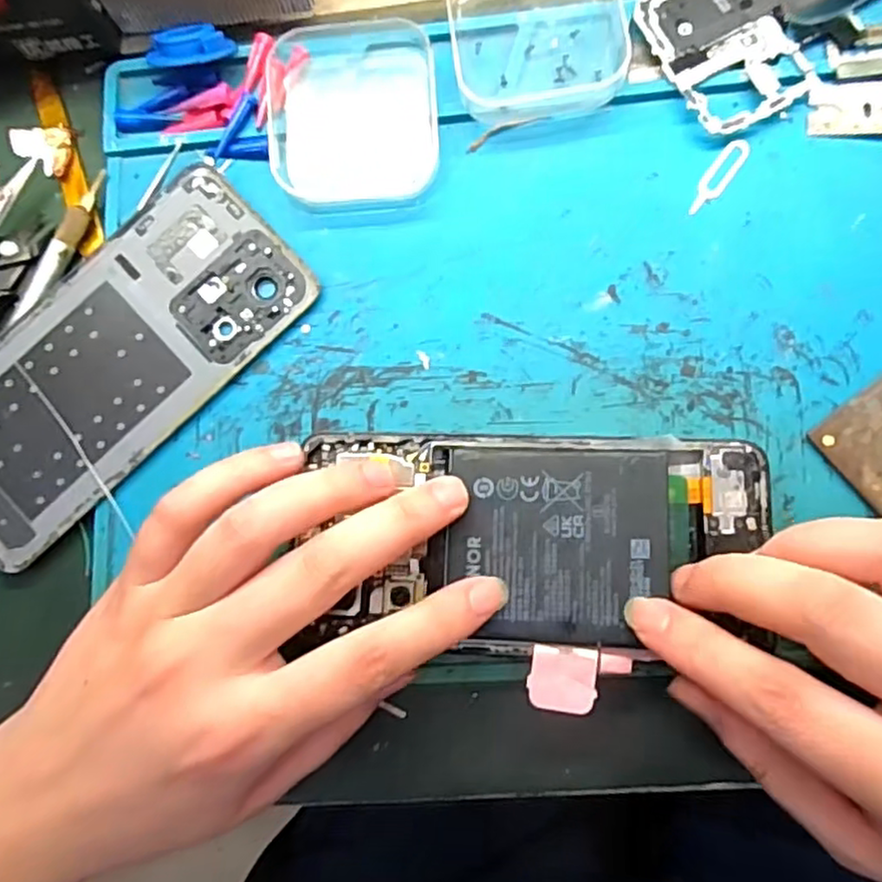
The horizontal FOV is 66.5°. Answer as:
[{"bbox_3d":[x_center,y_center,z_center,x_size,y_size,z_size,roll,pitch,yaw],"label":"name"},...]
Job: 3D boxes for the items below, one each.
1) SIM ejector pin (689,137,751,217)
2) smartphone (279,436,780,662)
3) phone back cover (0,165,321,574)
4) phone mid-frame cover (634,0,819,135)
[{"bbox_3d":[0.102,-0.097,0.245,0.009,0.004,0.034,35,86,9],"label":"SIM ejector pin"},{"bbox_3d":[0.031,0.034,0.226,0.151,0.011,0.071,0,83,6],"label":"smartphone"},{"bbox_3d":[-0.123,-0.028,0.253,0.158,0.012,0.070,-43,80,-1],"label":"phone back cover"},{"bbox_3d":[0.105,-0.148,0.249,0.045,0.005,0.065,-26,80,1],"label":"phone mid-frame cover"}]

